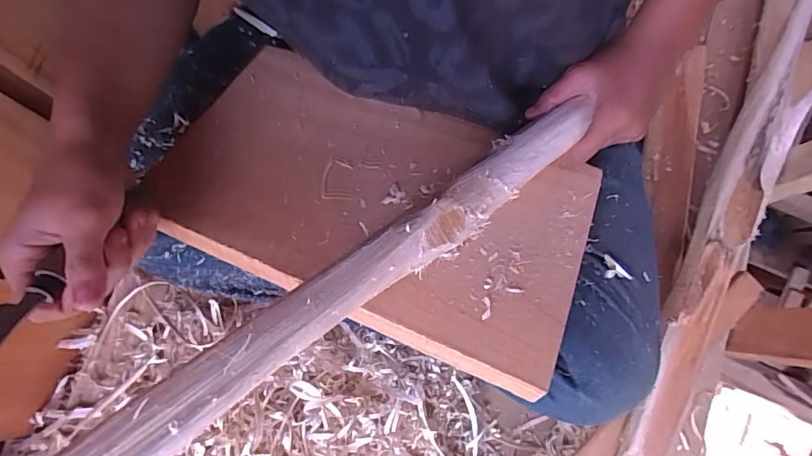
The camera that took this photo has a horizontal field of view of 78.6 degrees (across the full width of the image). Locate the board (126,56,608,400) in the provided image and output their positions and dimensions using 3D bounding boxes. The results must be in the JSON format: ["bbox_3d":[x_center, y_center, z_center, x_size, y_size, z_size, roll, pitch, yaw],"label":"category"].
[{"bbox_3d":[-0.026,-0.027,0.395,0.327,0.020,0.194,22,59,6],"label":"board"}]

